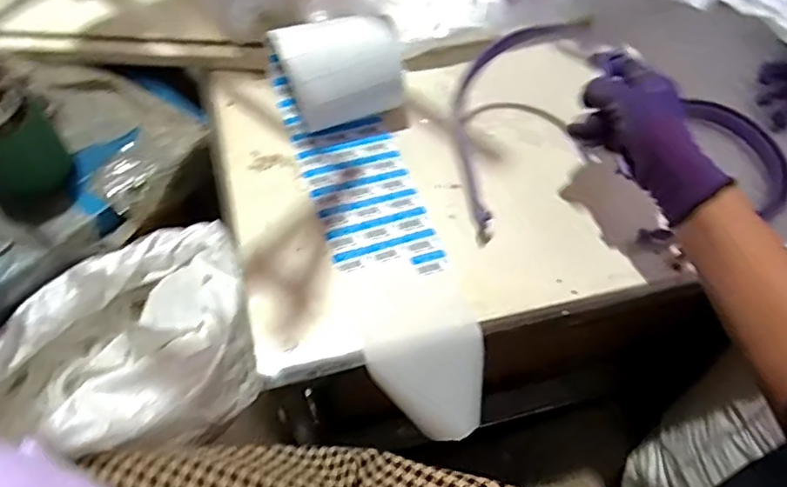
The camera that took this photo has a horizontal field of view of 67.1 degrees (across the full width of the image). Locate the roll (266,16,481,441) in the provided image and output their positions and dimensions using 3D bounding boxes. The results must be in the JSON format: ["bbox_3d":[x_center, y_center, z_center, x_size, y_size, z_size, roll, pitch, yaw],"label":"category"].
[{"bbox_3d":[-0.010,-0.027,0.596,0.126,0.097,0.414,-15,74,-12],"label":"roll"}]

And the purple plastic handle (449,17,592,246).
[{"bbox_3d":[0.109,-0.140,0.635,0.101,0.024,0.269,24,82,19],"label":"purple plastic handle"}]

